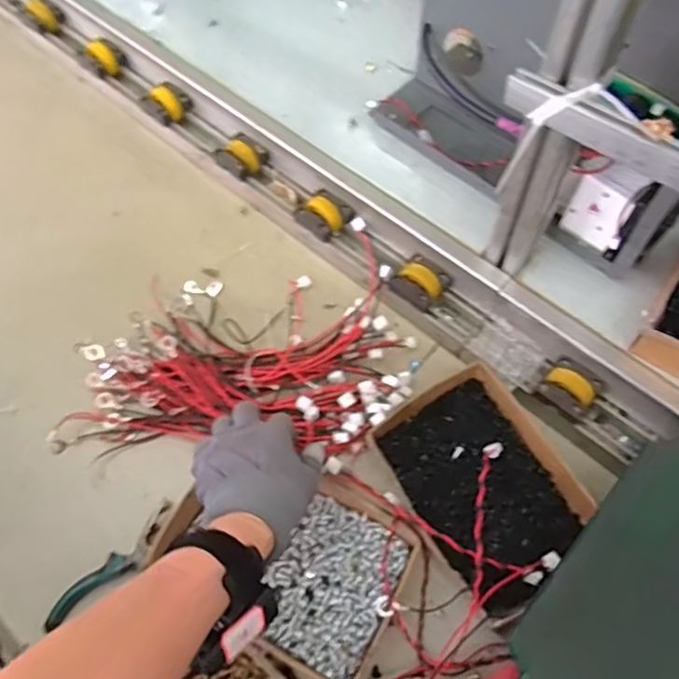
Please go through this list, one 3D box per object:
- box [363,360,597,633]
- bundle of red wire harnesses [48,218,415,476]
[{"bbox_3d":[0.145,0.141,0.588,0.153,0.041,0.212,-32,66,-13],"label":"box"},{"bbox_3d":[-0.119,0.018,0.681,0.377,0.043,0.251,-8,64,-1],"label":"bundle of red wire harnesses"}]

